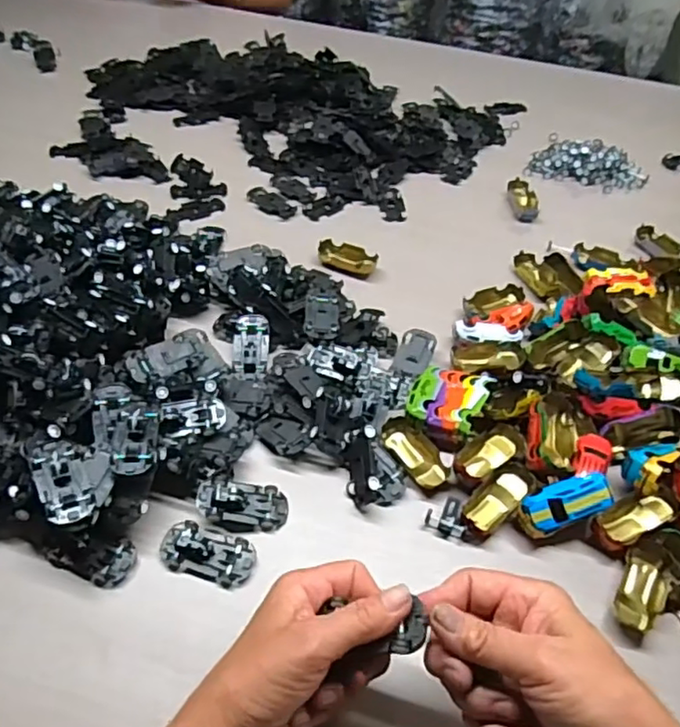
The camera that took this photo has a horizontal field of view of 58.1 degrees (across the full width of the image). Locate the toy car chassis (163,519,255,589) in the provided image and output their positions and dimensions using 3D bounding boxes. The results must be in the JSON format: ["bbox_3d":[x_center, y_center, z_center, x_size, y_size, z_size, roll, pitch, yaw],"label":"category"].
[{"bbox_3d":[-0.091,0.131,0.425,0.065,0.015,0.034,15,49,10],"label":"toy car chassis"}]

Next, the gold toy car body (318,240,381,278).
[{"bbox_3d":[0.008,-0.111,0.648,0.061,0.018,0.032,14,49,8],"label":"gold toy car body"}]

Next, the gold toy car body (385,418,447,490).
[{"bbox_3d":[0.059,0.068,0.484,0.029,0.017,0.065,-25,55,-23],"label":"gold toy car body"}]

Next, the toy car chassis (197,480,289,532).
[{"bbox_3d":[-0.071,0.104,0.447,0.065,0.012,0.034,8,65,-17],"label":"toy car chassis"}]

